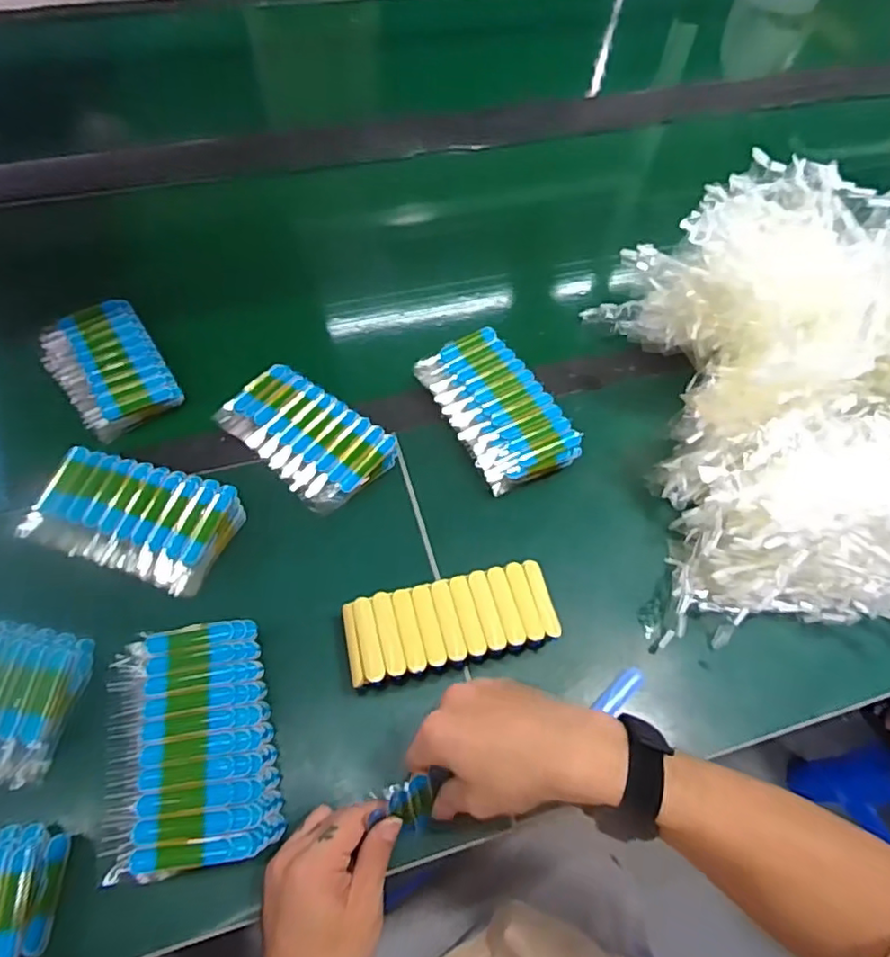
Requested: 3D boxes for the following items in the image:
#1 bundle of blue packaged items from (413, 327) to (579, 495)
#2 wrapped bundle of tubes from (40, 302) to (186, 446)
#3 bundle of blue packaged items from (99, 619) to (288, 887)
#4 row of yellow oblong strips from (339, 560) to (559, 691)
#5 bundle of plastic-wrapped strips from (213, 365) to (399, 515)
[{"bbox_3d":[0.046,-0.065,0.589,0.091,0.050,0.165,-23,62,-16],"label":"bundle of blue packaged items"},{"bbox_3d":[-0.333,-0.114,0.609,0.093,0.023,0.156,-31,64,-20],"label":"wrapped bundle of tubes"},{"bbox_3d":[-0.178,0.184,0.433,0.106,0.038,0.155,-10,59,-9],"label":"bundle of blue packaged items"},{"bbox_3d":[0.006,0.117,0.487,0.158,0.038,0.066,-11,59,-10],"label":"row of yellow oblong strips"},{"bbox_3d":[-0.130,-0.042,0.567,0.158,0.026,0.090,33,62,17],"label":"bundle of plastic-wrapped strips"}]

